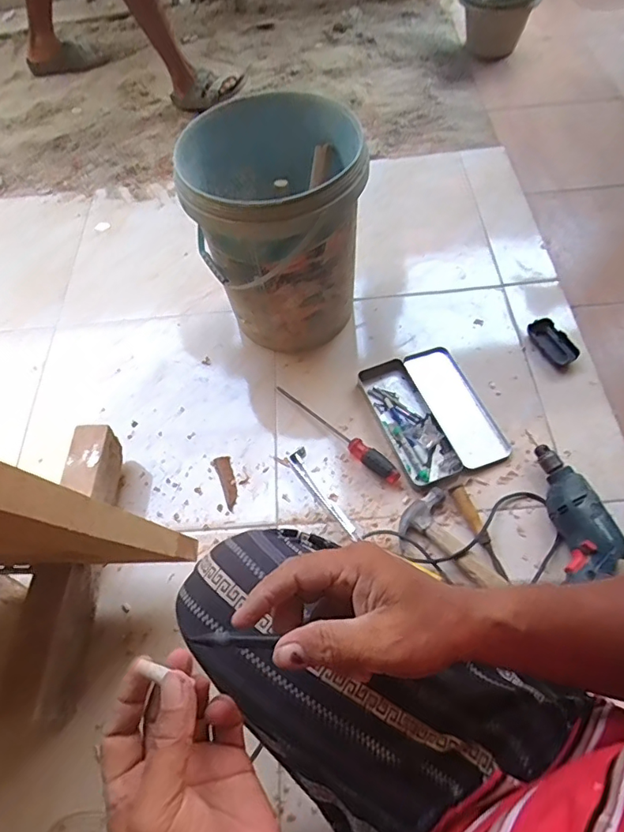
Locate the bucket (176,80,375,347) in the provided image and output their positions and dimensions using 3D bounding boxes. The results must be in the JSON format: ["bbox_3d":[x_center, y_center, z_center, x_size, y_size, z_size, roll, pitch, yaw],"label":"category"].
[{"bbox_3d":[-0.059,-0.350,0.951,0.288,0.329,0.309,-9,59,-1],"label":"bucket"}]

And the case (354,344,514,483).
[{"bbox_3d":[0.222,-0.013,0.939,0.191,0.027,0.258,-22,60,-8],"label":"case"}]

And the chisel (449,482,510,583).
[{"bbox_3d":[0.267,0.184,0.817,0.029,0.021,0.161,-18,60,-6],"label":"chisel"}]

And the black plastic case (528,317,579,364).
[{"bbox_3d":[0.470,-0.146,0.989,0.055,0.020,0.105,-28,61,-12],"label":"black plastic case"}]

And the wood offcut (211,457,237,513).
[{"bbox_3d":[-0.150,0.119,0.916,0.033,0.004,0.106,-23,60,-9],"label":"wood offcut"}]

